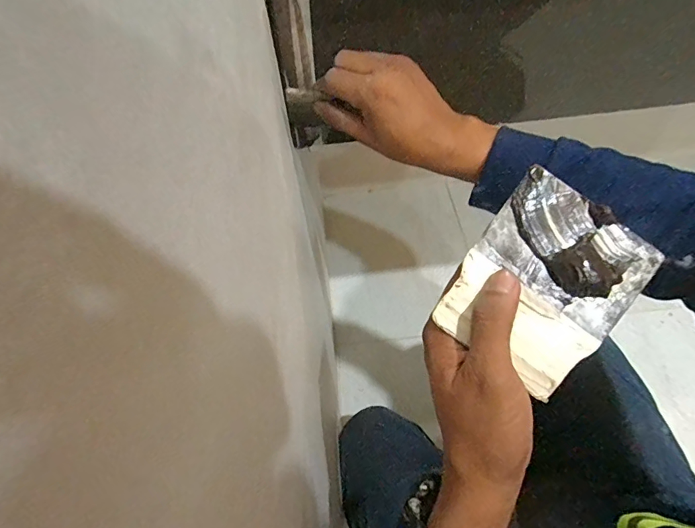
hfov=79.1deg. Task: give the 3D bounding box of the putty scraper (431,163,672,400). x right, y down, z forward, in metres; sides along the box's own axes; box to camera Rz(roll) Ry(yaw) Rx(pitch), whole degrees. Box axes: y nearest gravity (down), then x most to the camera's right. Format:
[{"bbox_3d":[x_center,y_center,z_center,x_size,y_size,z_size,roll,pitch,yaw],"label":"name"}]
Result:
[{"bbox_3d":[0.112,0.013,0.238,0.087,0.010,0.102,37,93,5],"label":"putty scraper"}]

